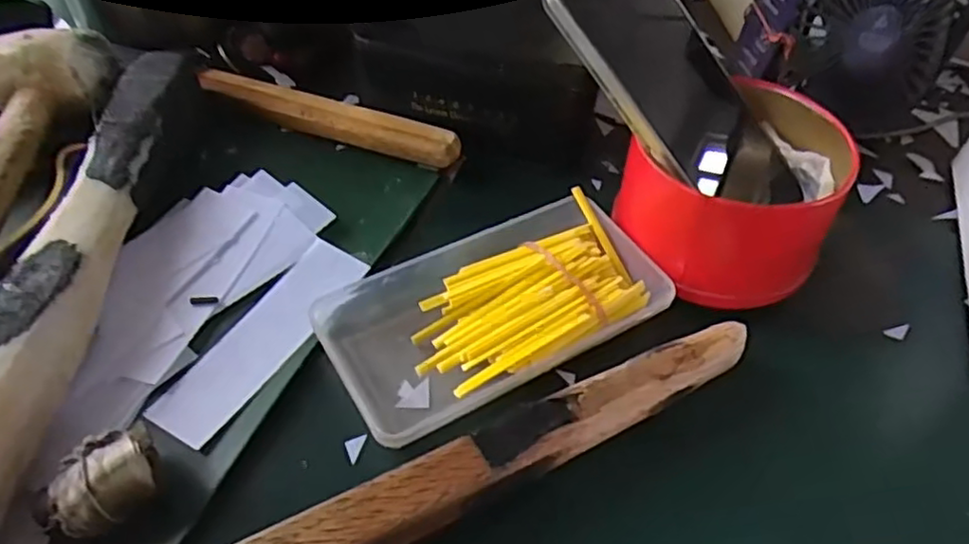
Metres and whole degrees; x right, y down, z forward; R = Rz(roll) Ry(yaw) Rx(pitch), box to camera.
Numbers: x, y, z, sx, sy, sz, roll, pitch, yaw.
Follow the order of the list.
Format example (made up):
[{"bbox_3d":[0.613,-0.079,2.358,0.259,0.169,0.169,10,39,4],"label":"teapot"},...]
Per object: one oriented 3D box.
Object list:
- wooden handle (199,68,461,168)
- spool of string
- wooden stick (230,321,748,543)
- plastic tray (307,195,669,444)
[{"bbox_3d":[-0.089,-0.089,0.389,0.155,0.018,0.020,19,52,11],"label":"wooden handle"},{"bbox_3d":[-0.139,0.077,0.246,0.041,0.025,0.029,-21,55,-20],"label":"spool of string"},{"bbox_3d":[-0.011,0.079,0.253,0.267,0.028,0.025,-21,55,-20],"label":"wooden stick"},{"bbox_3d":[0.005,0.013,0.311,0.152,0.018,0.084,-24,56,-22],"label":"plastic tray"}]

